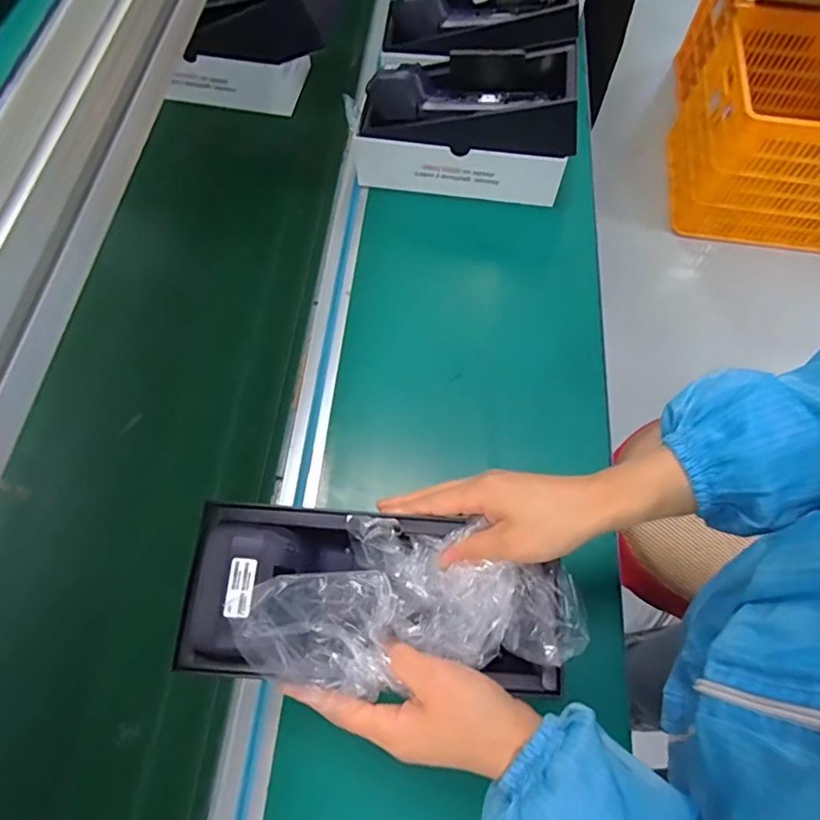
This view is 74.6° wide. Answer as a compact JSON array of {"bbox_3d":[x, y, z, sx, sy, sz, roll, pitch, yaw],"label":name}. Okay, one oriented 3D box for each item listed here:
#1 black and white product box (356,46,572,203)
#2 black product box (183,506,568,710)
[{"bbox_3d":[0.067,-0.356,0.669,0.249,0.131,0.111,5,65,1],"label":"black and white product box"},{"bbox_3d":[-0.021,0.127,0.362,0.248,0.044,0.112,8,65,-4],"label":"black product box"}]

